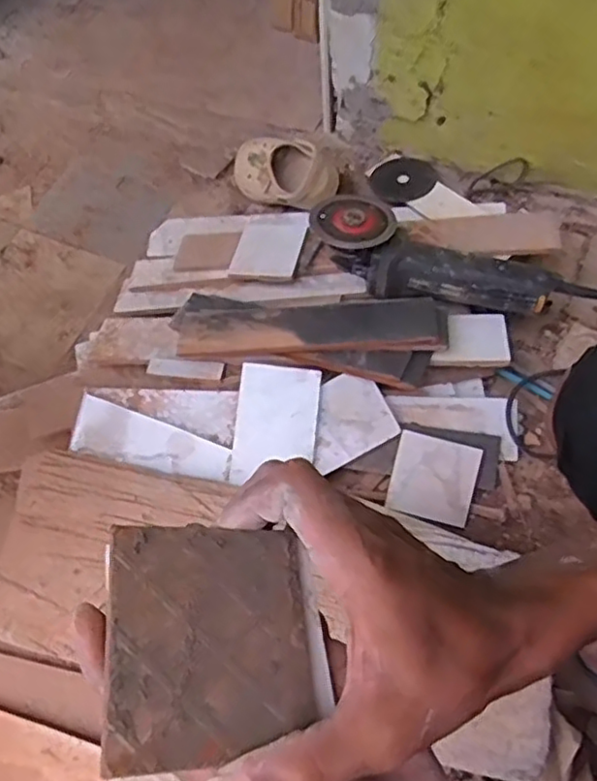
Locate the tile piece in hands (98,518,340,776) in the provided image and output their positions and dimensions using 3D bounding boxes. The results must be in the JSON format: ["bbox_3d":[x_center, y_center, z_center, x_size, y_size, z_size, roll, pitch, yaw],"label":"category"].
[{"bbox_3d":[-0.031,0.098,0.263,0.088,0.007,0.088,5,56,-21],"label":"tile piece in hands"}]

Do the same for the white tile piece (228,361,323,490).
[{"bbox_3d":[-0.026,0.038,0.735,0.089,0.008,0.130,6,90,-1],"label":"white tile piece"}]

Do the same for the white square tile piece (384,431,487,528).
[{"bbox_3d":[0.153,0.099,0.739,0.092,0.007,0.089,14,88,3],"label":"white square tile piece"}]

